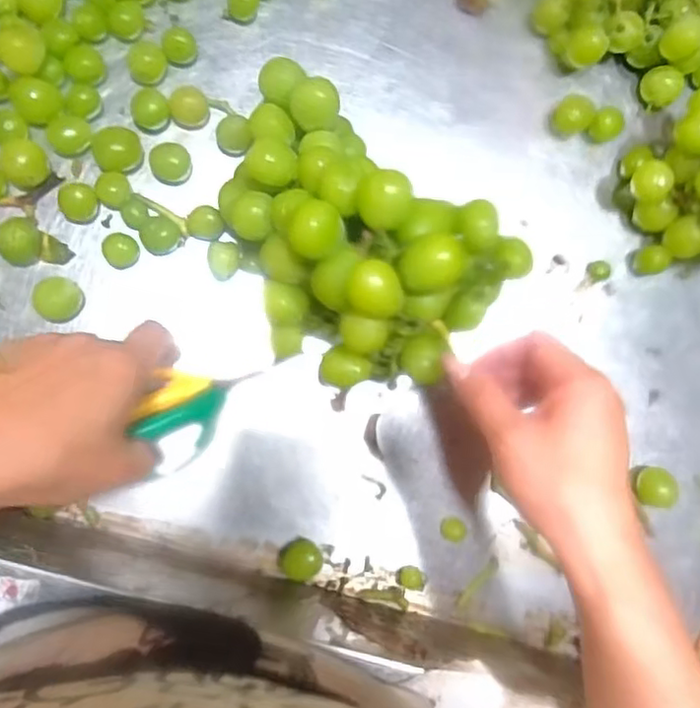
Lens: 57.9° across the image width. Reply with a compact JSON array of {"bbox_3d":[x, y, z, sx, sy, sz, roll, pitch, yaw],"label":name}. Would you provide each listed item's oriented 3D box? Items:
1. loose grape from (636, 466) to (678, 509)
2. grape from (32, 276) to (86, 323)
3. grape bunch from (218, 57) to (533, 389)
[{"bbox_3d":[0.204,0.089,0.423,0.019,0.021,0.026,-3,88,-8],"label":"loose grape"},{"bbox_3d":[-0.177,-0.033,0.385,0.024,0.021,0.027,27,84,-6],"label":"grape"},{"bbox_3d":[-0.005,-0.066,0.344,0.183,0.095,0.124,38,84,-5],"label":"grape bunch"}]

